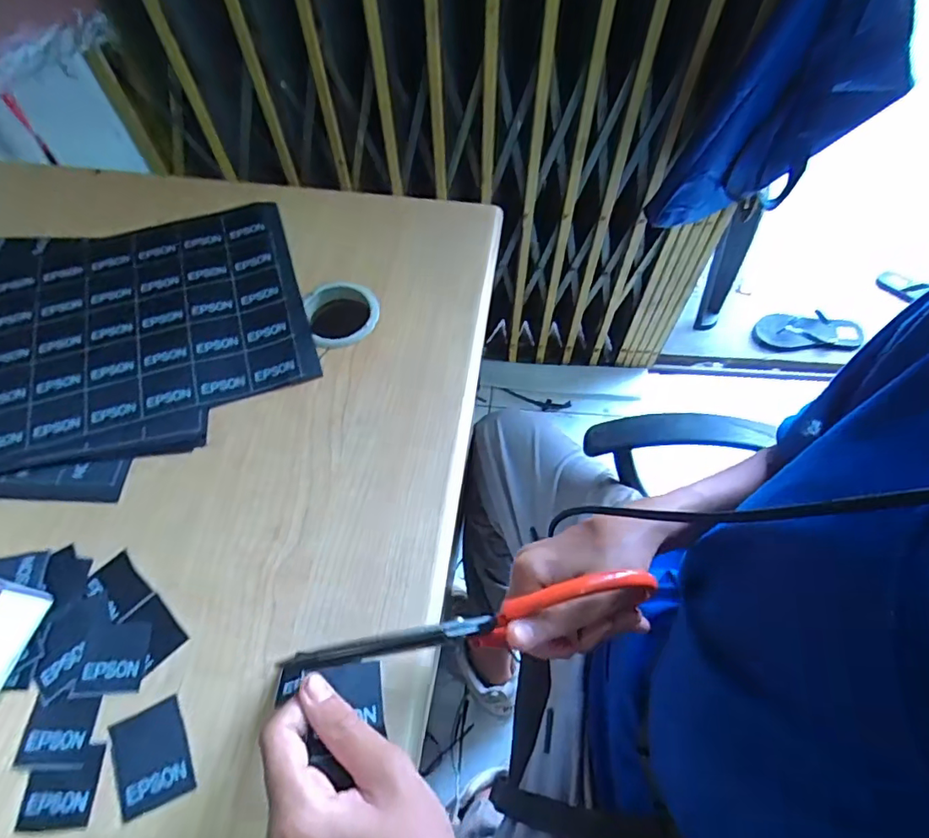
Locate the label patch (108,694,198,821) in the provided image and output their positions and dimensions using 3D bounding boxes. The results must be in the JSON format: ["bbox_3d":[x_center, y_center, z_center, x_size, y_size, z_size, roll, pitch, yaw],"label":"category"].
[{"bbox_3d":[-0.176,0.188,0.302,0.038,0.004,0.050,-22,65,-14],"label":"label patch"}]

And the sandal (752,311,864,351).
[{"bbox_3d":[0.833,-0.210,1.320,0.247,0.046,0.093,4,61,3],"label":"sandal"}]

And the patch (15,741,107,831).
[{"bbox_3d":[-0.221,0.202,0.297,0.039,0.004,0.038,-2,61,-3],"label":"patch"}]

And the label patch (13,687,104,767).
[{"bbox_3d":[-0.234,0.179,0.313,0.040,0.004,0.035,0,61,-2],"label":"label patch"}]

